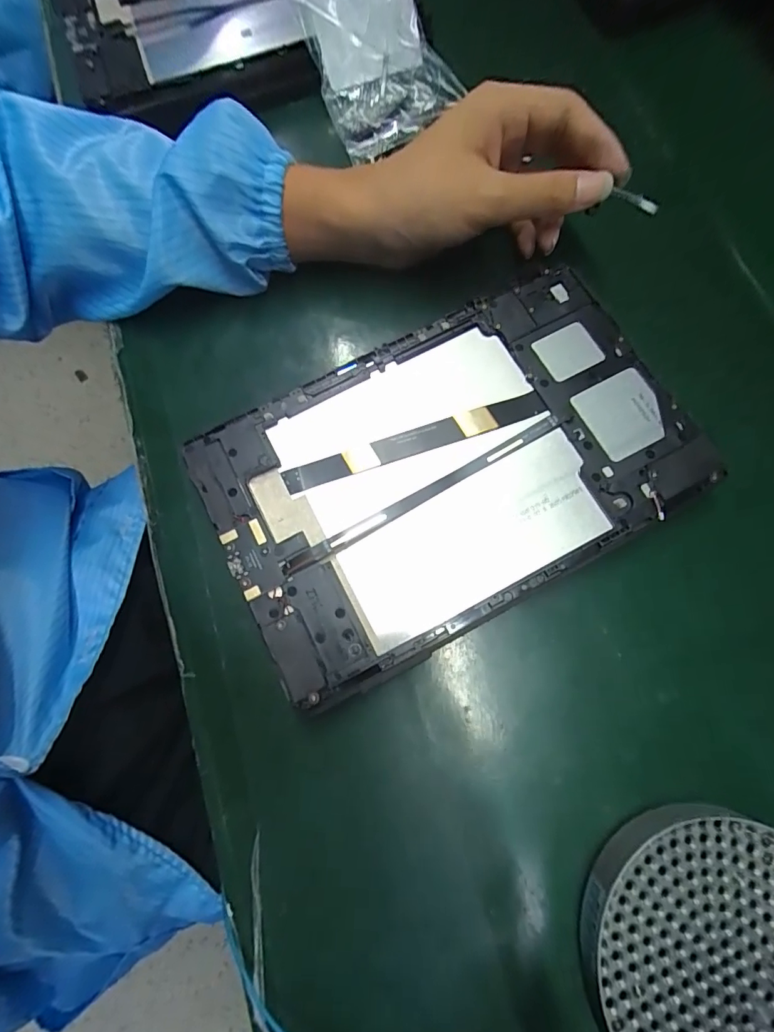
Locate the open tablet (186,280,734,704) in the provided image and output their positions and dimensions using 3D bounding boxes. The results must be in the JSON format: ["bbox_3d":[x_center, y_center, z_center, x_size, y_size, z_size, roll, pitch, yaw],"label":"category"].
[{"bbox_3d":[0.031,-0.027,0.243,0.235,0.010,0.147,-27,75,-6],"label":"open tablet"}]

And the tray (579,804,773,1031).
[{"bbox_3d":[0.144,0.189,0.199,0.117,0.017,0.112,0,75,1],"label":"tray"}]

